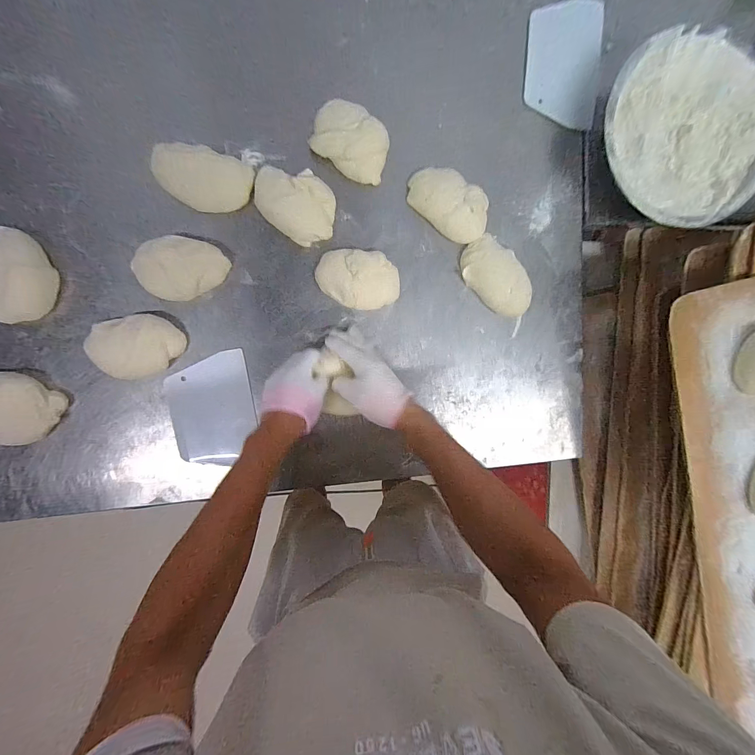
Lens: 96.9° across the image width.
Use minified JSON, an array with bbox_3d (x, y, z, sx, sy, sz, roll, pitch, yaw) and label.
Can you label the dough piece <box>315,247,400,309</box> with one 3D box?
[{"bbox_3d":[-0.029,-0.151,0.518,0.127,0.041,0.084,5,95,-7],"label":"dough piece"}]

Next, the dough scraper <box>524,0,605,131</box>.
[{"bbox_3d":[0.302,-0.510,0.541,0.127,0.006,0.191,1,95,-8],"label":"dough scraper"}]

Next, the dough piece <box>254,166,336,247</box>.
[{"bbox_3d":[-0.121,-0.260,0.496,0.129,0.035,0.093,32,91,-8],"label":"dough piece"}]

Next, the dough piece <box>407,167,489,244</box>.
[{"bbox_3d":[0.113,-0.273,0.524,0.139,0.039,0.082,38,90,-8],"label":"dough piece"}]

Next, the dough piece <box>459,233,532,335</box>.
[{"bbox_3d":[0.201,-0.153,0.542,0.077,0.032,0.155,-42,98,-1],"label":"dough piece"}]

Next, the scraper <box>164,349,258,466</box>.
[{"bbox_3d":[-0.261,0.053,0.531,0.124,0.006,0.172,-9,96,-6],"label":"scraper"}]

